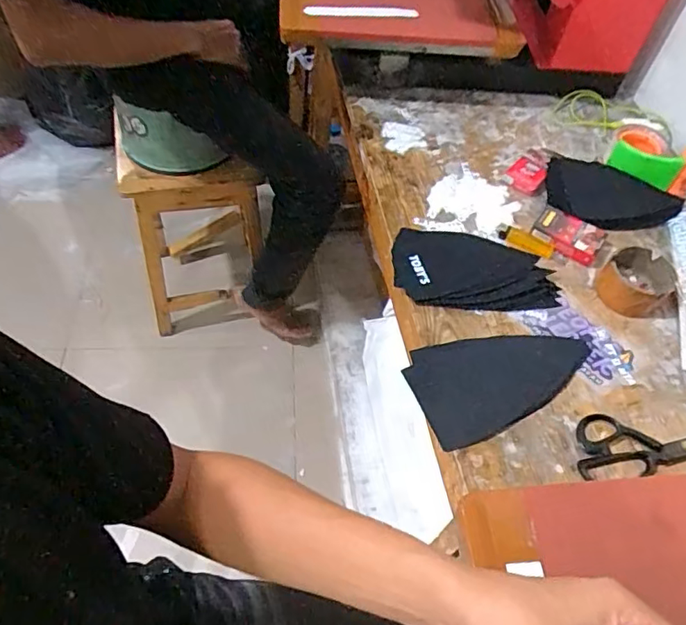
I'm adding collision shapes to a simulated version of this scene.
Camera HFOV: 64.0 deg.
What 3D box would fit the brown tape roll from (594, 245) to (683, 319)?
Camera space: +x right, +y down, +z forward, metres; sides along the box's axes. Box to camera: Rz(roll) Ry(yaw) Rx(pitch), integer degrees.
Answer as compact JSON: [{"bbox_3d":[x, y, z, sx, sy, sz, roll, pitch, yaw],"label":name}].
[{"bbox_3d":[0.394,-0.035,0.726,0.105,0.043,0.083,32,58,17],"label":"brown tape roll"}]

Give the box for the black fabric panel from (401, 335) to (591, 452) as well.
[{"bbox_3d":[0.190,0.073,0.645,0.221,0.011,0.122,-15,57,-16],"label":"black fabric panel"}]

